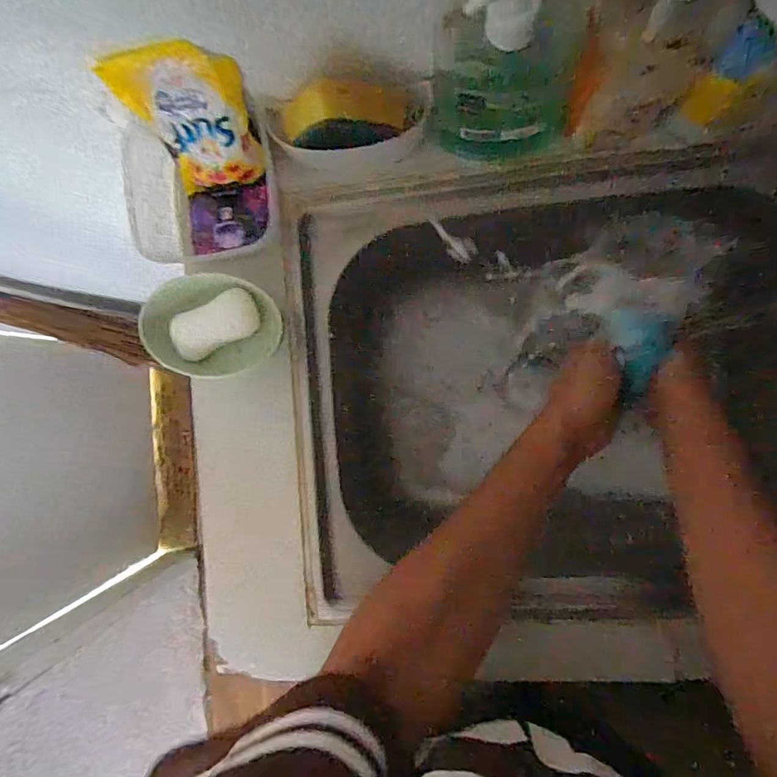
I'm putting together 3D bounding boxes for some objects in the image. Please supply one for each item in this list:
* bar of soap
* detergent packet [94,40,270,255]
[{"bbox_3d":[-0.152,-0.057,0.417,0.076,0.021,0.040,-25,87,6],"label":"bar of soap"},{"bbox_3d":[-0.153,-0.198,0.393,0.093,0.157,0.044,-11,54,3],"label":"detergent packet"}]

